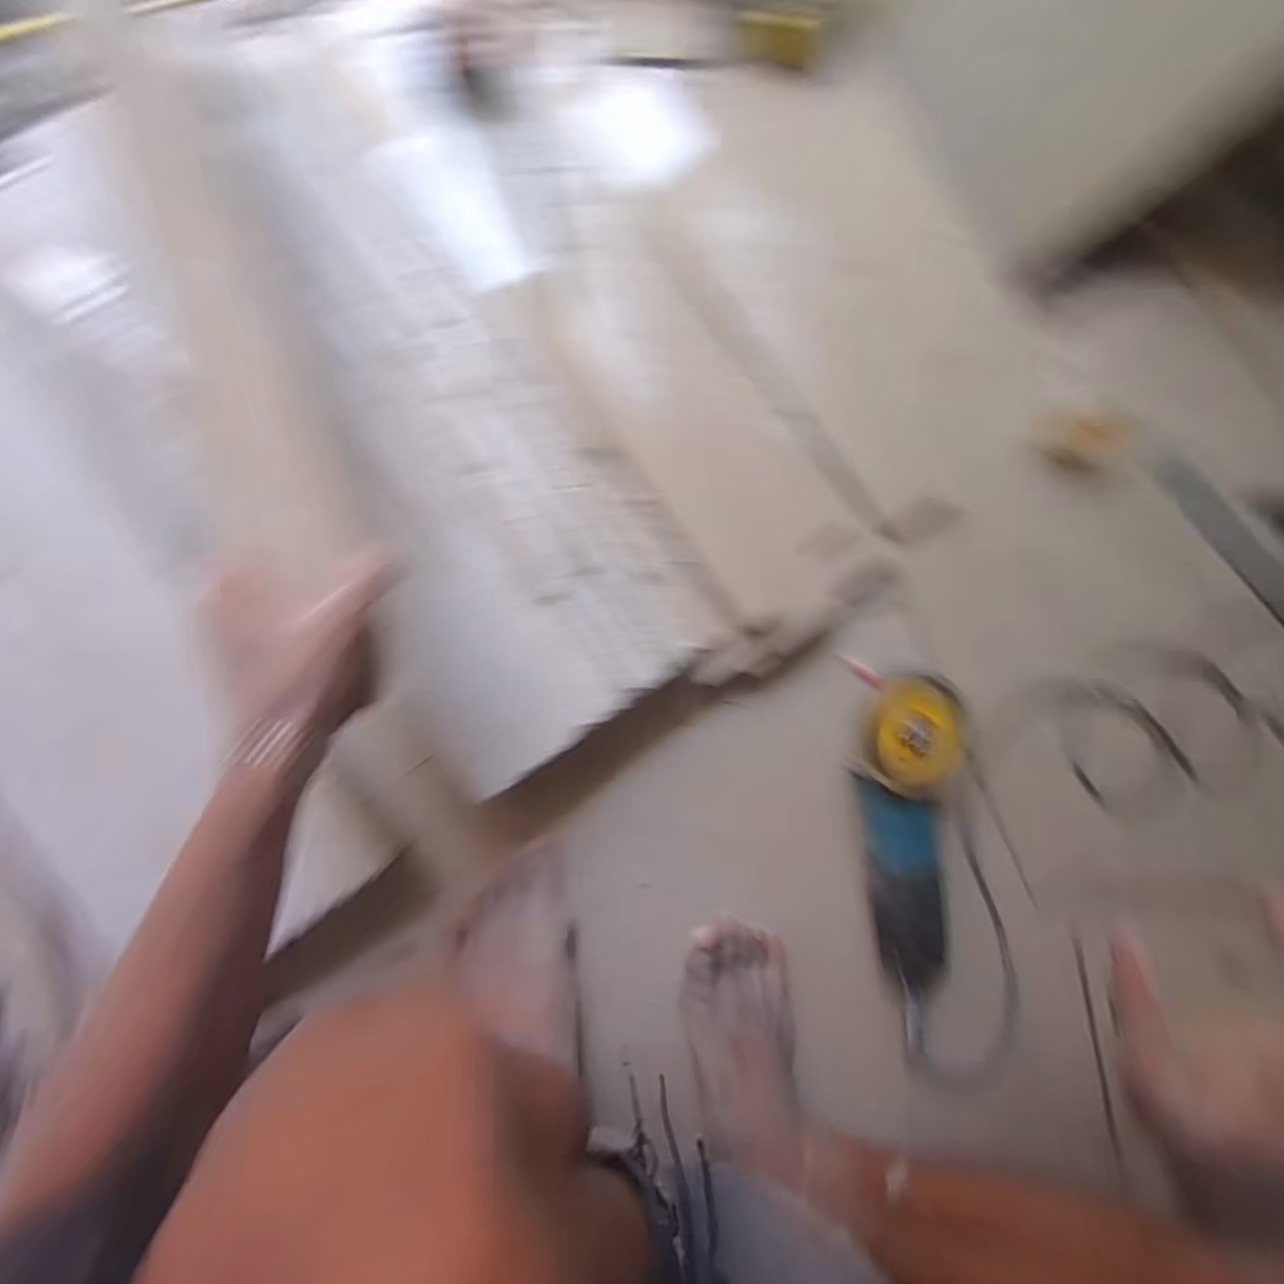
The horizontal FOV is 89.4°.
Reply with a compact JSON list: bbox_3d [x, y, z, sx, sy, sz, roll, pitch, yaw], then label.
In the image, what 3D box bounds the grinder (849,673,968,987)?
[{"bbox_3d":[0.226,0.167,0.568,0.081,0.089,0.272,-2,89,-6],"label":"grinder"}]

